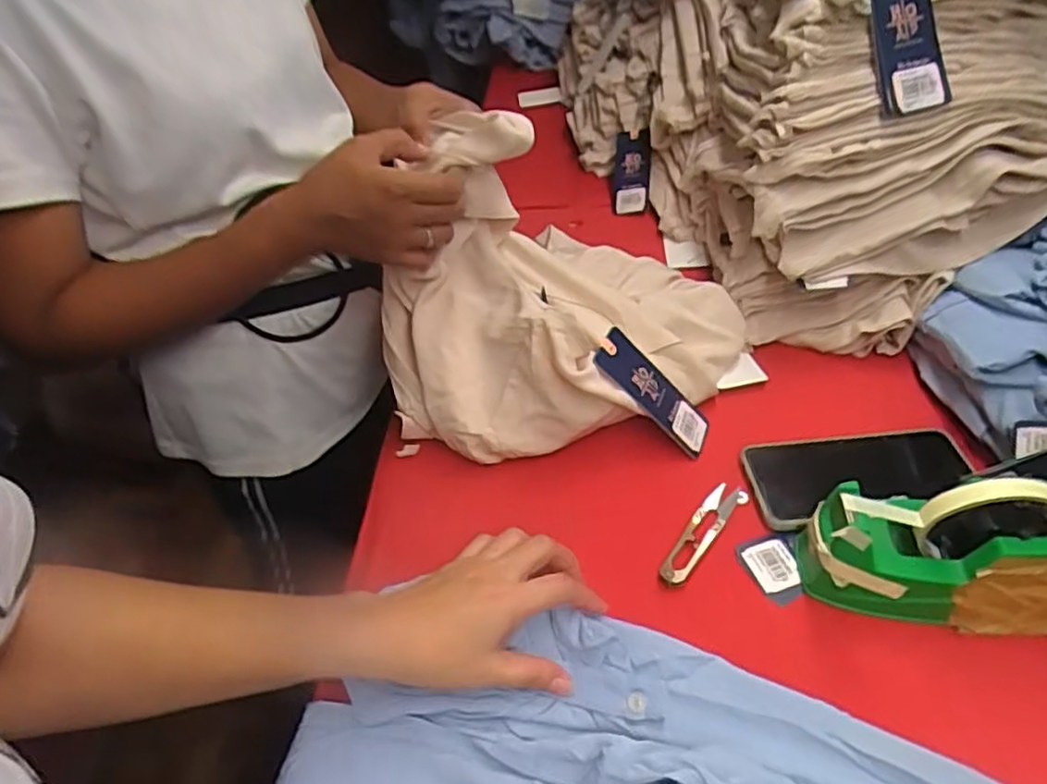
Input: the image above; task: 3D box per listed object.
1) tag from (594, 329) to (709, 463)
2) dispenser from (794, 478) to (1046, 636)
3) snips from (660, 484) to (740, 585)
[{"bbox_3d":[0.104,0.001,0.540,0.120,0.009,0.048,42,50,-13],"label":"tag"},{"bbox_3d":[0.275,0.095,0.419,0.182,0.098,0.068,10,47,15],"label":"dispenser"},{"bbox_3d":[0.131,0.100,0.496,0.020,0.012,0.102,24,52,27],"label":"snips"}]

